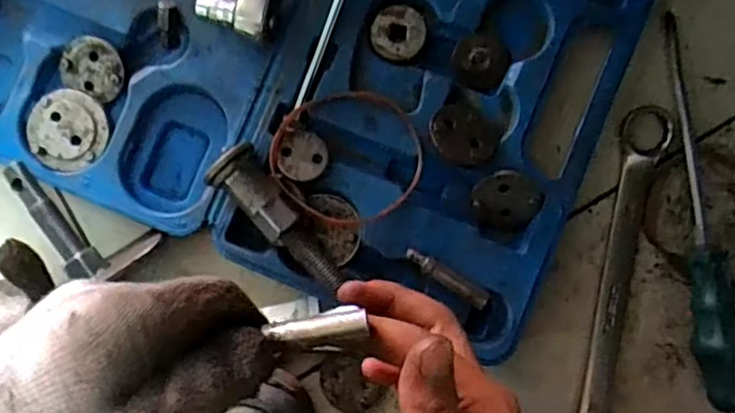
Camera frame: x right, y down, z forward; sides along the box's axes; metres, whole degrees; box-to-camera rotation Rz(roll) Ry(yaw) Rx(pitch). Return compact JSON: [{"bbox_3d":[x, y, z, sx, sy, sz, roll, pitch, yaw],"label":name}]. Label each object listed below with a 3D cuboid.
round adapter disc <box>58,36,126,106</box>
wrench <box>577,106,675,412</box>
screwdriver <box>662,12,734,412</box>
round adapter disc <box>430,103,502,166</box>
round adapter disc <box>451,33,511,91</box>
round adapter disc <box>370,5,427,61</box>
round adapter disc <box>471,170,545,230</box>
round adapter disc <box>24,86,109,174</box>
[{"bbox_3d":[-0.173,-0.087,0.409,0.040,0.004,0.036,26,103,-6],"label":"round adapter disc"},{"bbox_3d":[0.153,0.063,0.408,0.039,0.010,0.252,10,86,0],"label":"wrench"},{"bbox_3d":[0.204,0.000,0.400,0.023,0.032,0.240,-6,86,-1],"label":"screwdriver"},{"bbox_3d":[0.057,-0.042,0.387,0.041,0.009,0.041,7,64,-15],"label":"round adapter disc"},{"bbox_3d":[0.071,-0.091,0.405,0.035,0.005,0.032,0,86,0],"label":"round adapter disc"},{"bbox_3d":[0.019,-0.108,0.402,0.033,0.004,0.033,0,86,0],"label":"round adapter disc"},{"bbox_3d":[0.084,-0.004,0.395,0.039,0.004,0.037,3,106,10],"label":"round adapter disc"},{"bbox_3d":[-0.187,-0.047,0.404,0.050,0.004,0.049,0,86,0],"label":"round adapter disc"}]

